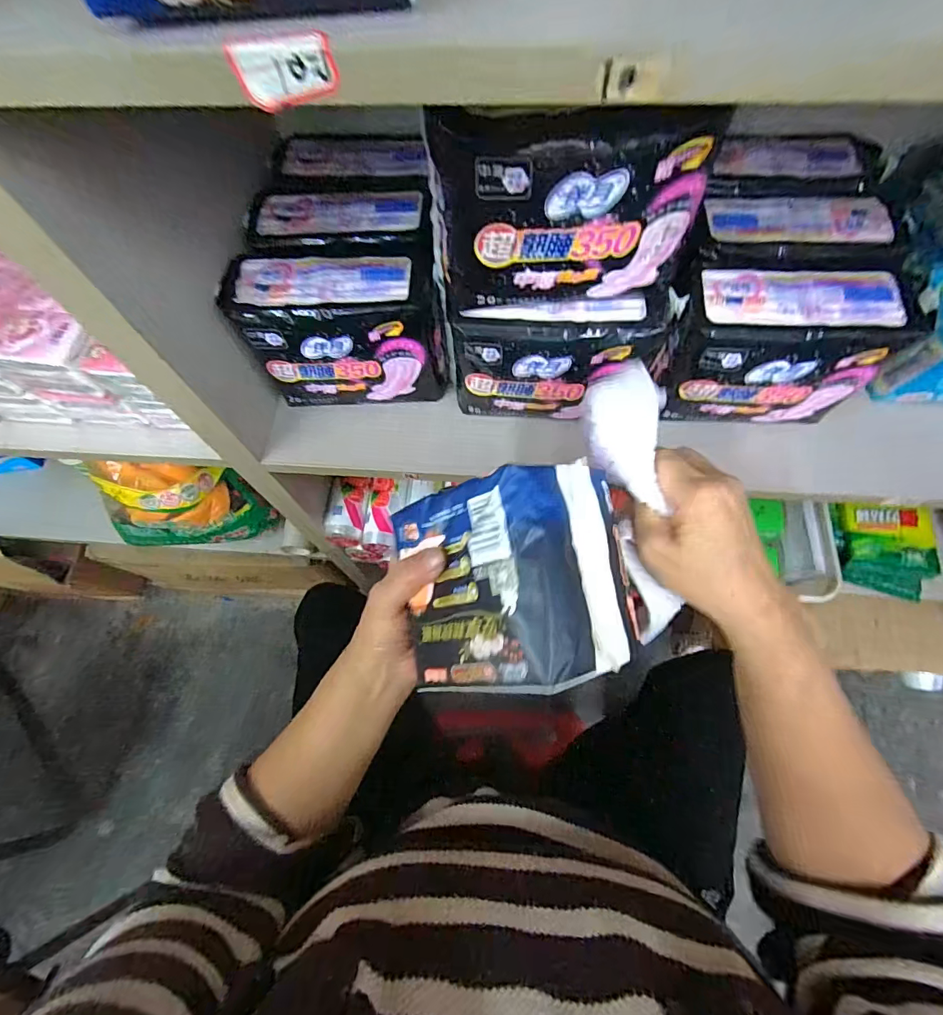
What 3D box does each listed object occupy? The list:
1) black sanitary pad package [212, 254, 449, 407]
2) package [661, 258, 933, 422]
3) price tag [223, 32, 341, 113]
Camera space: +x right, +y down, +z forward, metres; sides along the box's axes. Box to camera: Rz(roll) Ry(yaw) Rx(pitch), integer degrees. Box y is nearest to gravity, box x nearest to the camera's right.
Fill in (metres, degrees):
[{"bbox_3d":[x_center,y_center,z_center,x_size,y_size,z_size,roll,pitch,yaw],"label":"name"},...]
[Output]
[{"bbox_3d":[-0.112,-0.155,0.428,0.172,0.121,0.066,-4,66,1],"label":"black sanitary pad package"},{"bbox_3d":[0.250,-0.133,0.403,0.169,0.123,0.077,3,67,5],"label":"package"},{"bbox_3d":[-0.066,-0.156,0.170,0.036,0.019,0.004,-2,61,7],"label":"price tag"}]

